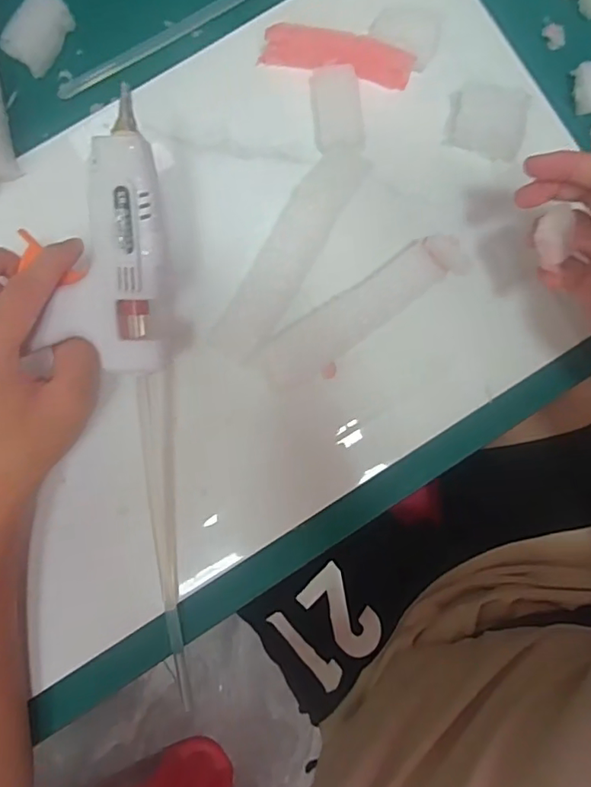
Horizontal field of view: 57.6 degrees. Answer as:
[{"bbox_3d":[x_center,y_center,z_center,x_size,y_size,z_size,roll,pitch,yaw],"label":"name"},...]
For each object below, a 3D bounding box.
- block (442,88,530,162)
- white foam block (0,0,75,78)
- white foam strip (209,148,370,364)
[{"bbox_3d":[0.124,-0.176,0.348,0.048,0.012,0.042,14,86,0],"label":"block"},{"bbox_3d":[-0.169,-0.239,0.356,0.026,0.020,0.050,29,86,1],"label":"white foam block"},{"bbox_3d":[-0.003,-0.090,0.345,0.032,0.009,0.150,30,86,1],"label":"white foam strip"}]

